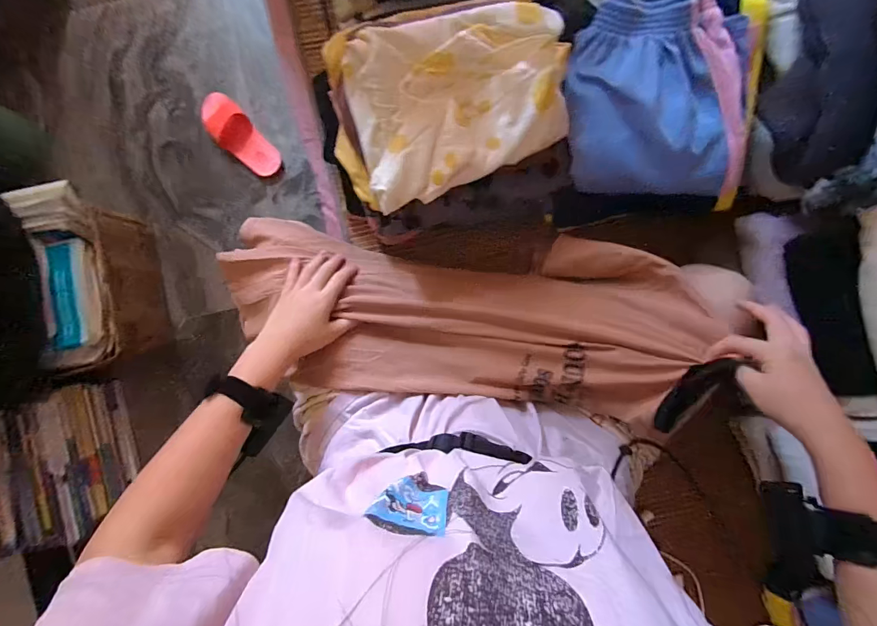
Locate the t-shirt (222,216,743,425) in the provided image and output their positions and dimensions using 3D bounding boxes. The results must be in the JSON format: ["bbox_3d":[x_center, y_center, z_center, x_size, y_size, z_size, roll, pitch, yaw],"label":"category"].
[{"bbox_3d":[0.010,0.000,0.509,0.580,0.120,0.208,6,91,7],"label":"t-shirt"}]

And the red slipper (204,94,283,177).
[{"bbox_3d":[-0.478,-0.424,0.954,0.090,0.050,0.228,-44,90,1],"label":"red slipper"}]

